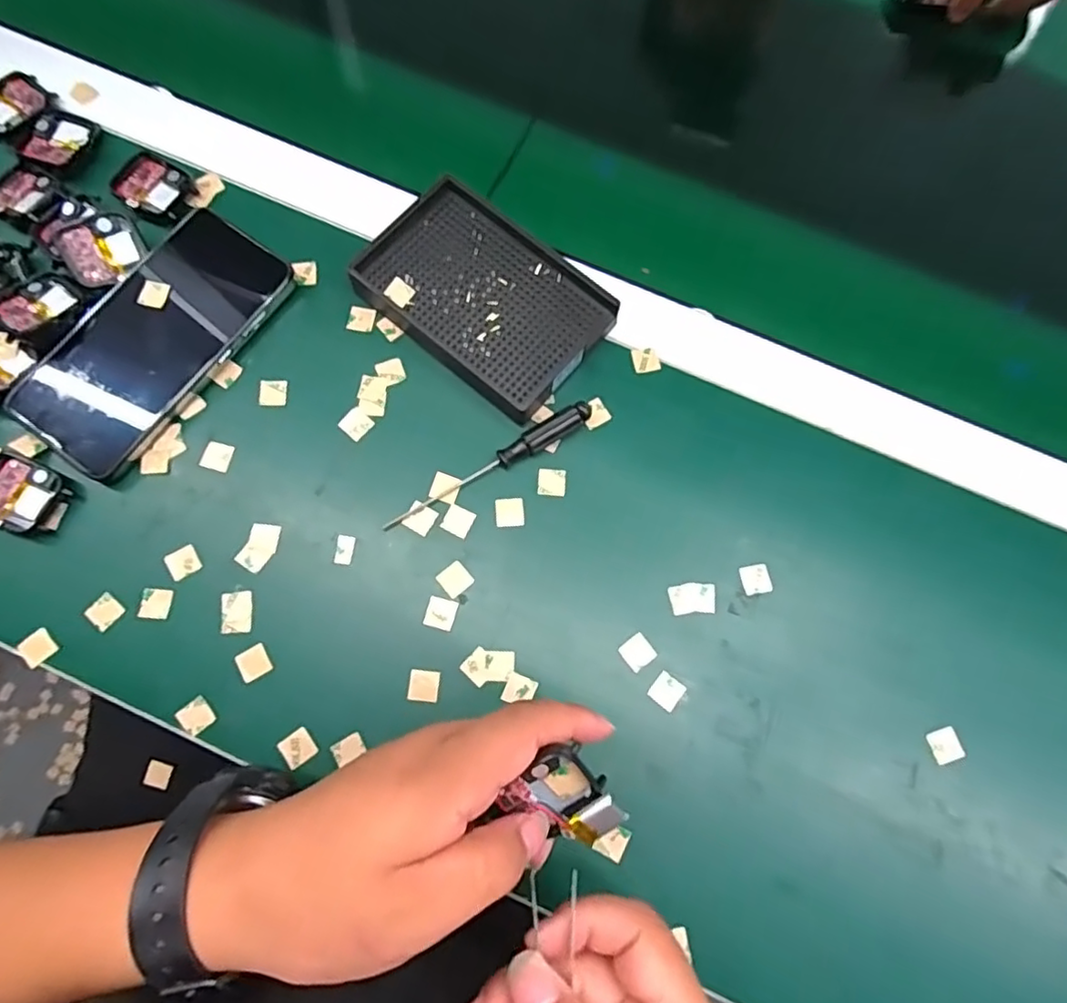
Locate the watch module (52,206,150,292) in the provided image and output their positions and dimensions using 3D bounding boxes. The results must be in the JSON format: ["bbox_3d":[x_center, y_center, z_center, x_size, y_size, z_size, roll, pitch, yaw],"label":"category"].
[{"bbox_3d":[-0.254,-0.148,0.366,0.041,0.009,0.039,-23,104,-17],"label":"watch module"}]

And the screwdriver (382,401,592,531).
[{"bbox_3d":[-0.025,-0.021,0.350,0.131,0.013,0.013,-29,79,-8],"label":"screwdriver"}]

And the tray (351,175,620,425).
[{"bbox_3d":[-0.029,-0.122,0.371,0.136,0.021,0.091,41,78,8],"label":"tray"}]

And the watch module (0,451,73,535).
[{"bbox_3d":[-0.278,-0.004,0.336,0.044,0.013,0.038,20,76,3],"label":"watch module"}]

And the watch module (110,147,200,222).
[{"bbox_3d":[-0.235,-0.195,0.384,0.046,0.007,0.039,39,78,8],"label":"watch module"}]

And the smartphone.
[{"bbox_3d":[-0.219,-0.094,0.360,0.079,0.014,0.161,35,78,7],"label":"smartphone"}]

